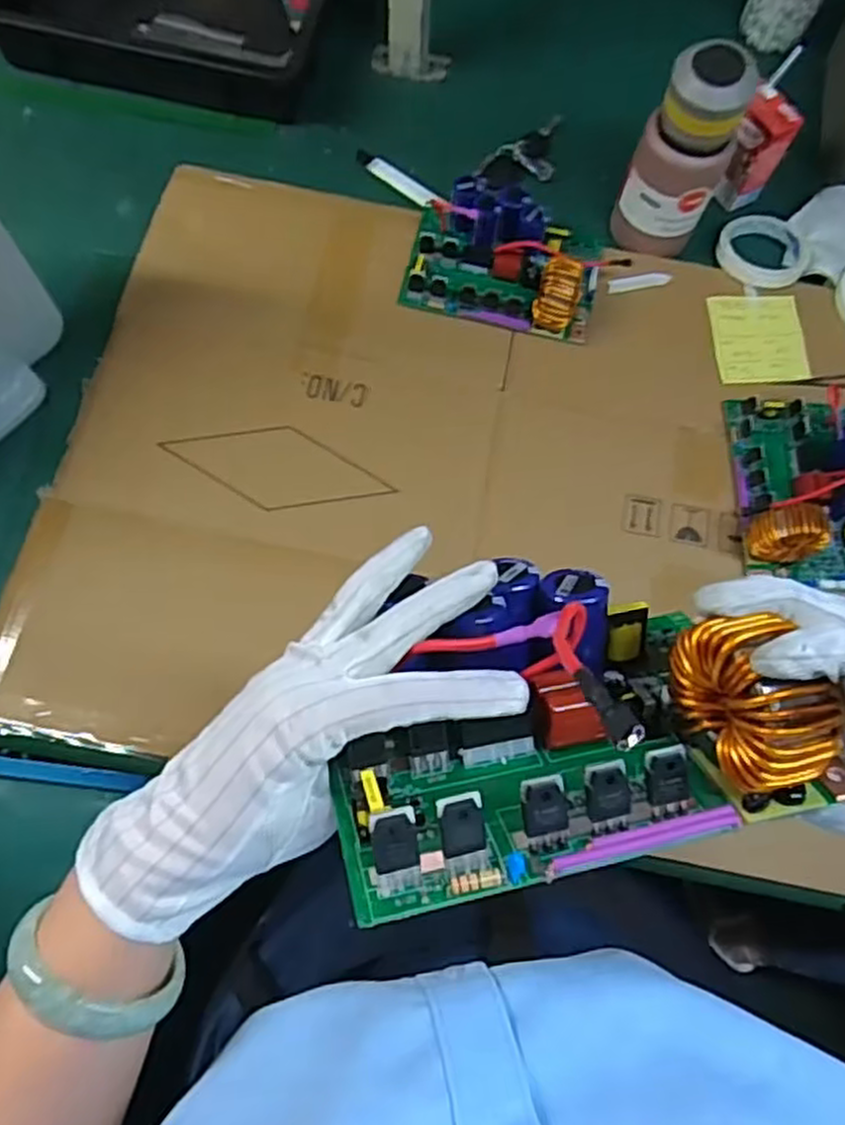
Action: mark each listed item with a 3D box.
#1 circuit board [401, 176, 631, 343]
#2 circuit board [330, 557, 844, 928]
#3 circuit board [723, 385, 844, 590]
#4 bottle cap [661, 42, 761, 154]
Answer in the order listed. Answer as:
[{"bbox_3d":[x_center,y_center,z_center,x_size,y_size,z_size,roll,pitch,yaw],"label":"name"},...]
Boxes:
[{"bbox_3d":[0.091,-0.313,0.782,0.204,0.058,0.134,15,72,2],"label":"circuit board"},{"bbox_3d":[0.052,0.056,0.303,0.176,0.084,0.117,-11,74,-5],"label":"circuit board"},{"bbox_3d":[0.369,-0.074,0.711,0.138,0.058,0.190,3,72,-1],"label":"circuit board"},{"bbox_3d":[0.254,-0.416,0.685,0.070,0.064,0.070,1,72,-2],"label":"bottle cap"}]

